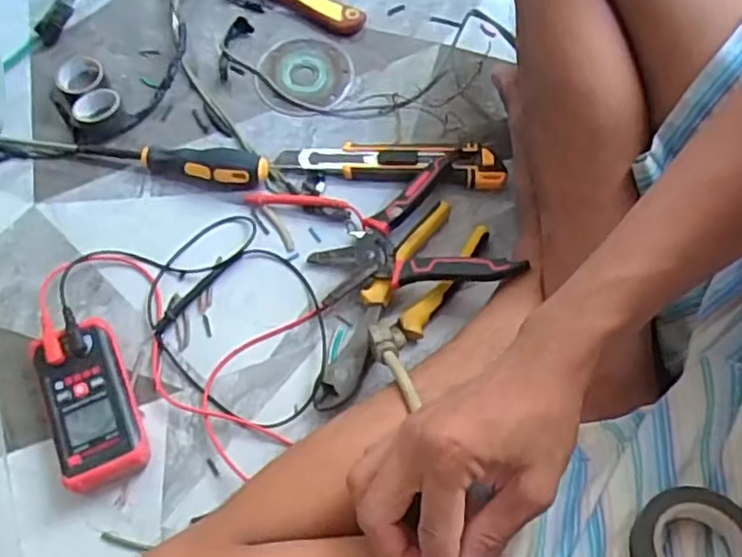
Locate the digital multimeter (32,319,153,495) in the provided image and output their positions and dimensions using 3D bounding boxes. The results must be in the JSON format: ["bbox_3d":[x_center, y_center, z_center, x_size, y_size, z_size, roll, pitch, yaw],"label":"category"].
[{"bbox_3d":[-0.208,0.095,0.502,0.059,0.031,0.117,-23,68,-9],"label":"digital multimeter"}]

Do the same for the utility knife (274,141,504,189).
[{"bbox_3d":[0.017,-0.105,0.594,0.198,0.019,0.035,6,67,3],"label":"utility knife"}]

